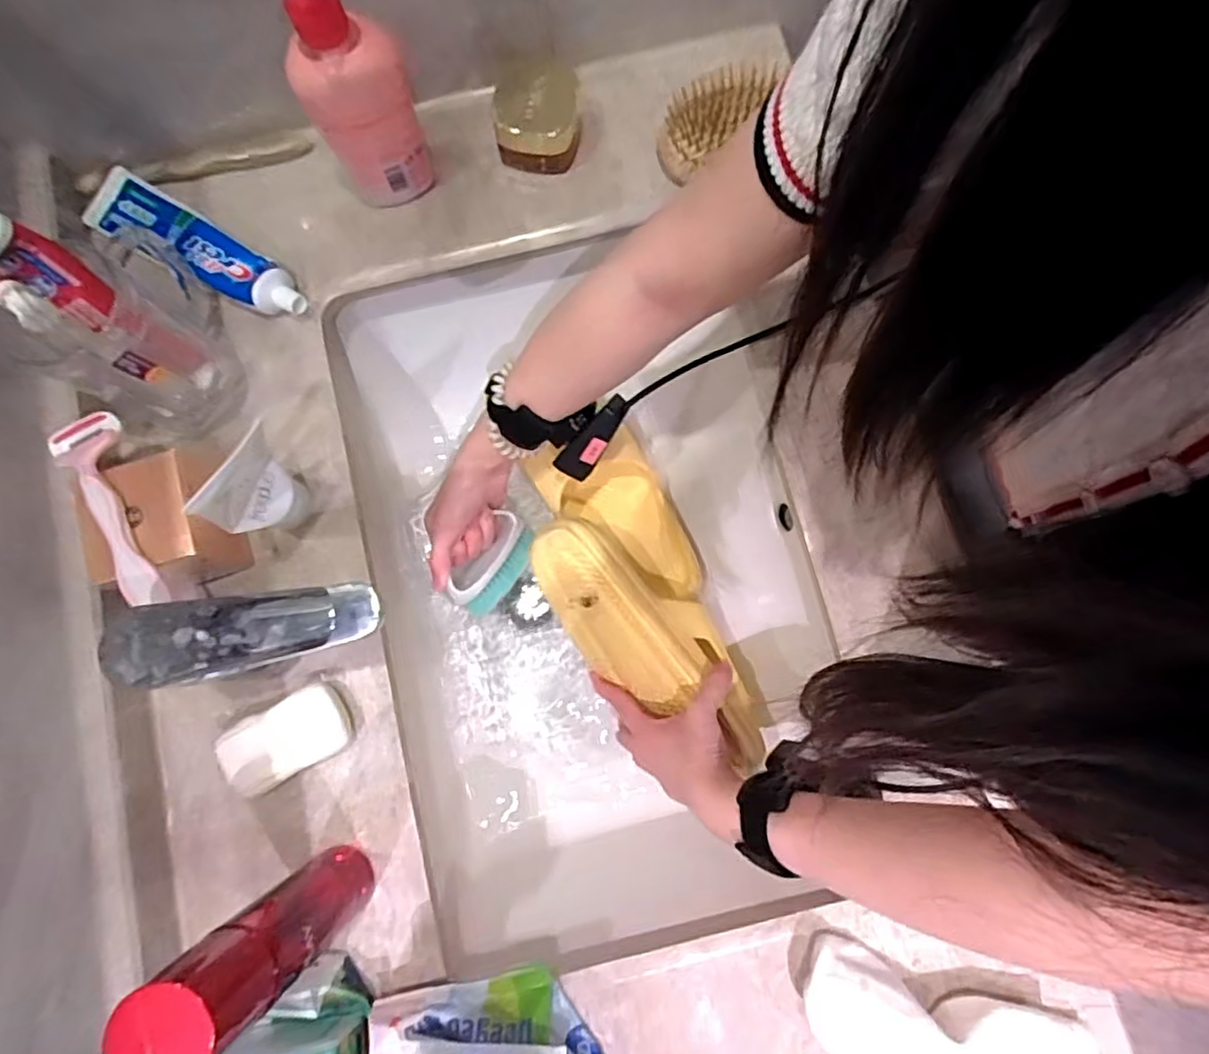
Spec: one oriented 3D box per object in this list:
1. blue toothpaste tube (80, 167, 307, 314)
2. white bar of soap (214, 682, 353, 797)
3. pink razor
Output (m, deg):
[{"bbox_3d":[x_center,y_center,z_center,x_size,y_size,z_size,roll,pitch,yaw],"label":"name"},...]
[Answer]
[{"bbox_3d":[-0.308,-0.216,0.486,0.199,0.028,0.048,29,81,6],"label":"blue toothpaste tube"},{"bbox_3d":[-0.211,0.141,0.433,0.081,0.026,0.047,-26,80,-4],"label":"white bar of soap"},{"bbox_3d":[-0.300,-0.016,0.398,0.043,0.016,0.135,-35,81,-6],"label":"pink razor"}]

